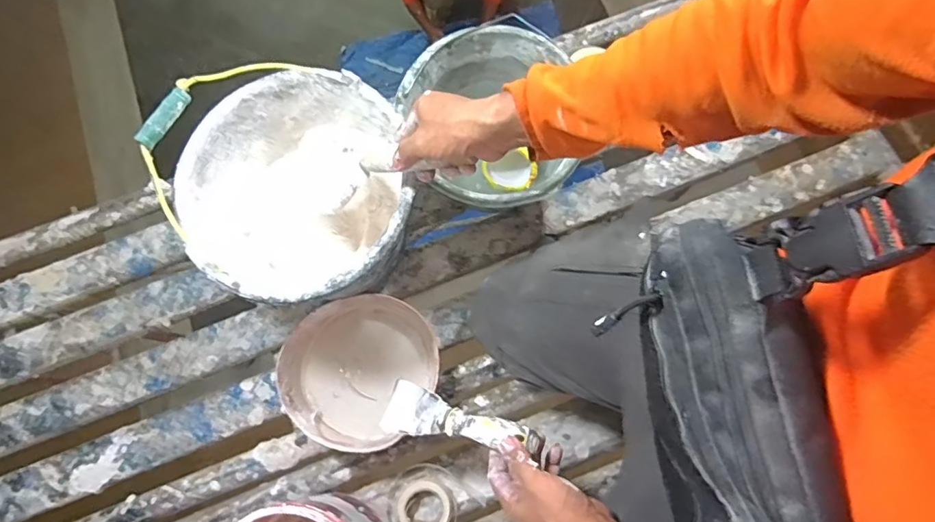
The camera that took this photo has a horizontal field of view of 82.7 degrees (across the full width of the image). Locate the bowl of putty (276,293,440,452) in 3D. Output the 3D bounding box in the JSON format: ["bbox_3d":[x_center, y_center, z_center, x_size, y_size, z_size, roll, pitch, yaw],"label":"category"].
[{"bbox_3d":[-0.149,0.149,0.752,0.192,0.072,0.204,0,75,2],"label":"bowl of putty"}]

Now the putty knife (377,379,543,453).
[{"bbox_3d":[-0.012,0.181,0.602,0.191,0.019,0.056,5,73,31],"label":"putty knife"}]

